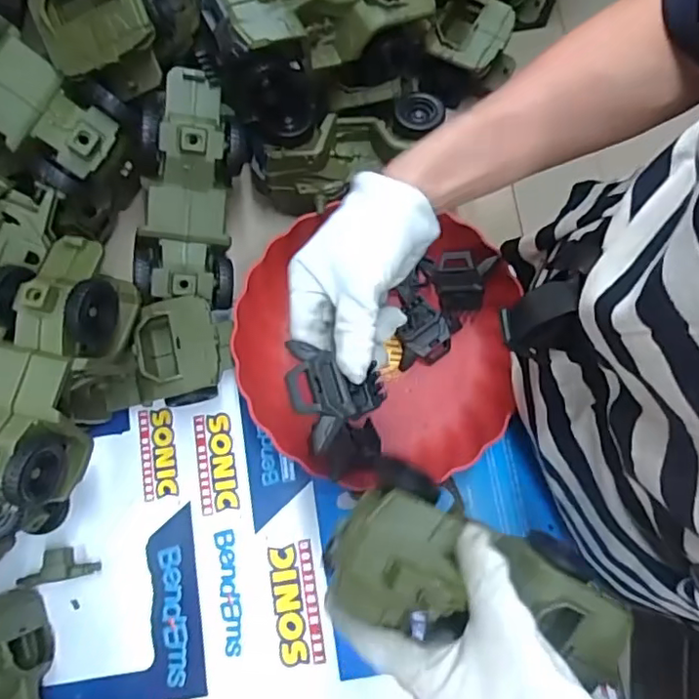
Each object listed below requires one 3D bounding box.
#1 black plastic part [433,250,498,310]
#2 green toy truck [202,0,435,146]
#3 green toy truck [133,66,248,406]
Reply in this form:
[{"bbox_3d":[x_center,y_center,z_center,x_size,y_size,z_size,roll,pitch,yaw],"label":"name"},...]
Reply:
[{"bbox_3d":[0.098,-0.059,0.513,0.047,0.053,0.013,5,38,2],"label":"black plastic part"},{"bbox_3d":[-0.021,-0.262,0.475,0.180,0.101,0.094,-34,79,-8],"label":"green toy truck"},{"bbox_3d":[-0.136,-0.088,0.479,0.088,0.070,0.258,4,93,1],"label":"green toy truck"}]

